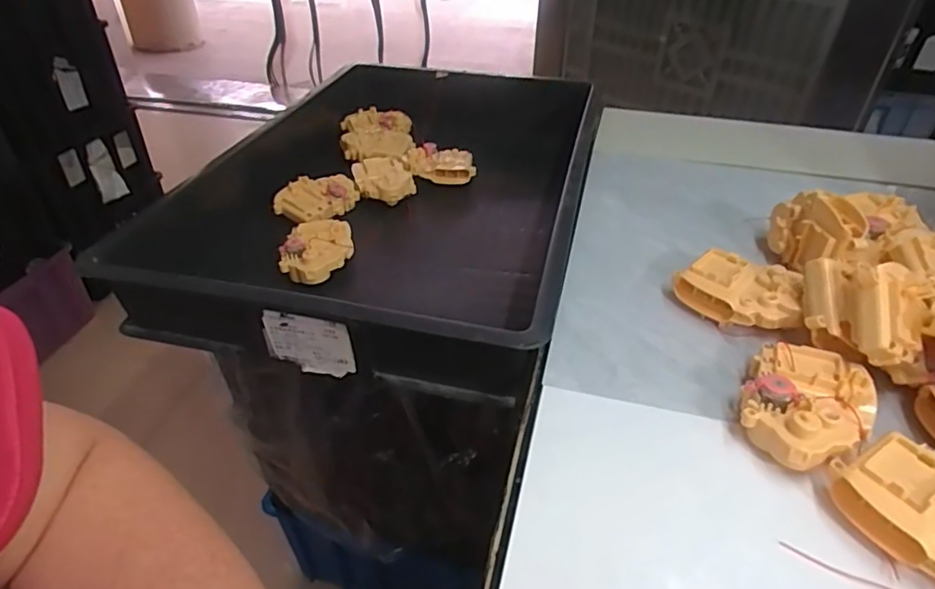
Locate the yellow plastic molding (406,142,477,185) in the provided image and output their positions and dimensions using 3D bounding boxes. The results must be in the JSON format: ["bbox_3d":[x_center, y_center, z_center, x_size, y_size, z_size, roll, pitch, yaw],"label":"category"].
[{"bbox_3d":[-0.034,-0.177,0.773,0.087,0.034,0.051,0,39,0],"label":"yellow plastic molding"}]

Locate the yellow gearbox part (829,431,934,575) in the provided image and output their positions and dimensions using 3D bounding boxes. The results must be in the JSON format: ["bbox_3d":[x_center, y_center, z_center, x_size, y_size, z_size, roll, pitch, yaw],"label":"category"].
[{"bbox_3d":[0.260,0.125,0.314,0.064,0.038,0.091,-14,41,-18],"label":"yellow gearbox part"}]

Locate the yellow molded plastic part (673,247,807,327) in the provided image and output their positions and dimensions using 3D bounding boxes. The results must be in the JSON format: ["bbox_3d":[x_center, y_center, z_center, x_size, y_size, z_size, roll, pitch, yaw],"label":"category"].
[{"bbox_3d":[0.219,-0.001,0.457,0.055,0.038,0.090,-30,48,-33],"label":"yellow molded plastic part"}]

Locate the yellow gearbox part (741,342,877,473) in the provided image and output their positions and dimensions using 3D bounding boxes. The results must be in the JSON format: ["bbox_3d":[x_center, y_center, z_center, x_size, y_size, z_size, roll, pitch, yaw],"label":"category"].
[{"bbox_3d":[0.220,0.073,0.374,0.070,0.039,0.096,22,43,25],"label":"yellow gearbox part"}]

